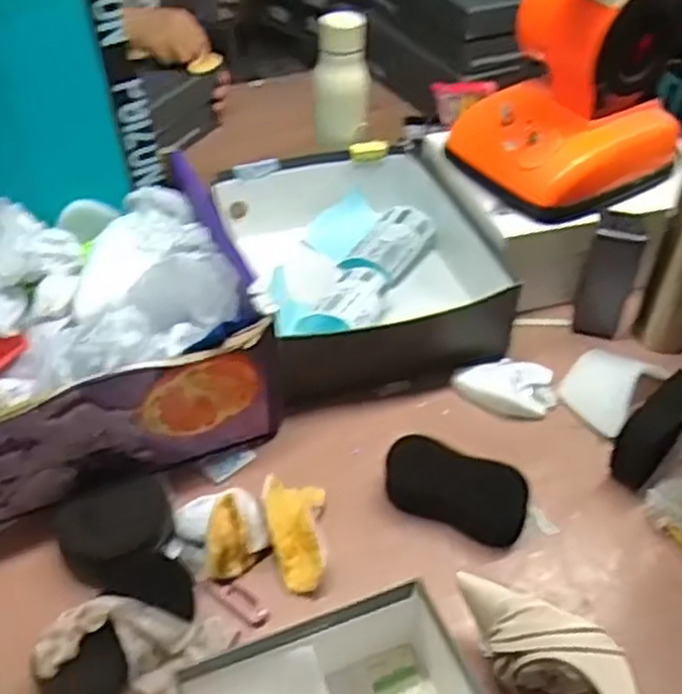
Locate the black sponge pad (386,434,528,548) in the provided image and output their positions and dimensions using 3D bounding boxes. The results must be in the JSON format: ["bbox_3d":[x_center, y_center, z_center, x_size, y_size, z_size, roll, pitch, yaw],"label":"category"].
[{"bbox_3d":[0.100,0.123,0.693,0.127,0.037,0.059,18,46,17],"label":"black sponge pad"}]

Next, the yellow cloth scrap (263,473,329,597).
[{"bbox_3d":[-0.035,0.154,0.660,0.050,0.034,0.094,-6,44,-7],"label":"yellow cloth scrap"}]

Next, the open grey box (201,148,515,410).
[{"bbox_3d":[0.021,-0.094,0.894,0.264,0.096,0.322,-9,44,-10],"label":"open grey box"}]

